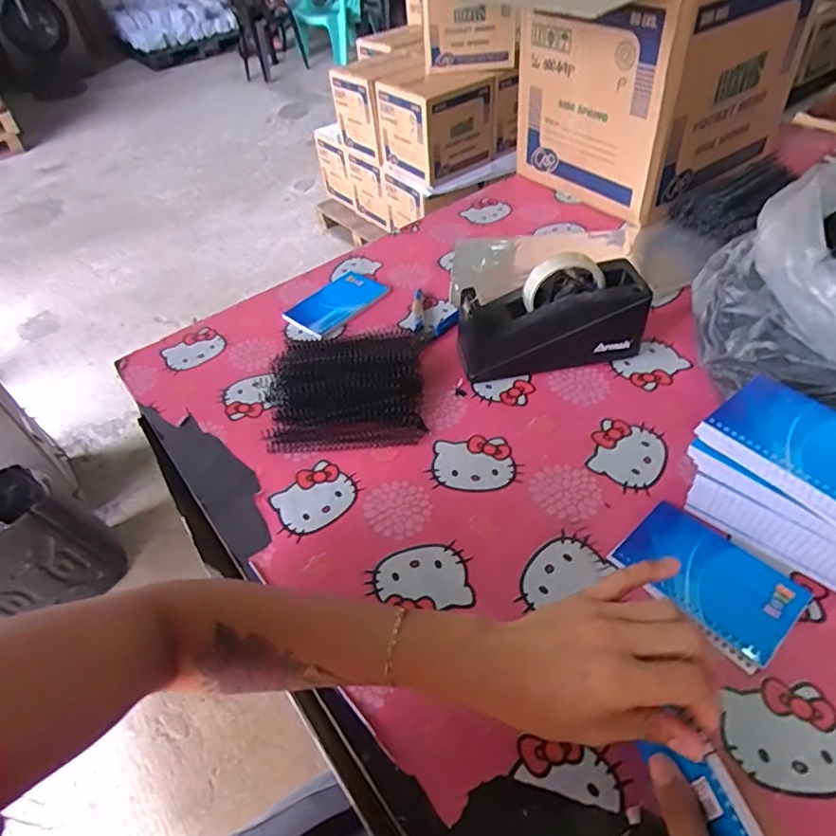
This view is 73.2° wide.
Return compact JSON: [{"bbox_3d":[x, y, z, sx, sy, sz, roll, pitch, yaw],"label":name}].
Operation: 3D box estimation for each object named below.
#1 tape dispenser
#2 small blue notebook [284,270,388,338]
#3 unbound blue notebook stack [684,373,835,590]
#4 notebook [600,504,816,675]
[{"bbox_3d":[0.146,-0.113,0.627,0.198,0.110,0.073,-9,45,-3],"label":"tape dispenser"},{"bbox_3d":[-0.111,-0.157,0.766,0.085,0.011,0.137,26,54,28],"label":"small blue notebook"},{"bbox_3d":[0.301,0.054,0.453,0.082,0.101,0.137,-33,51,-24],"label":"unbound blue notebook stack"},{"bbox_3d":[0.234,0.130,0.458,0.085,0.007,0.129,-34,51,-24],"label":"notebook"}]

